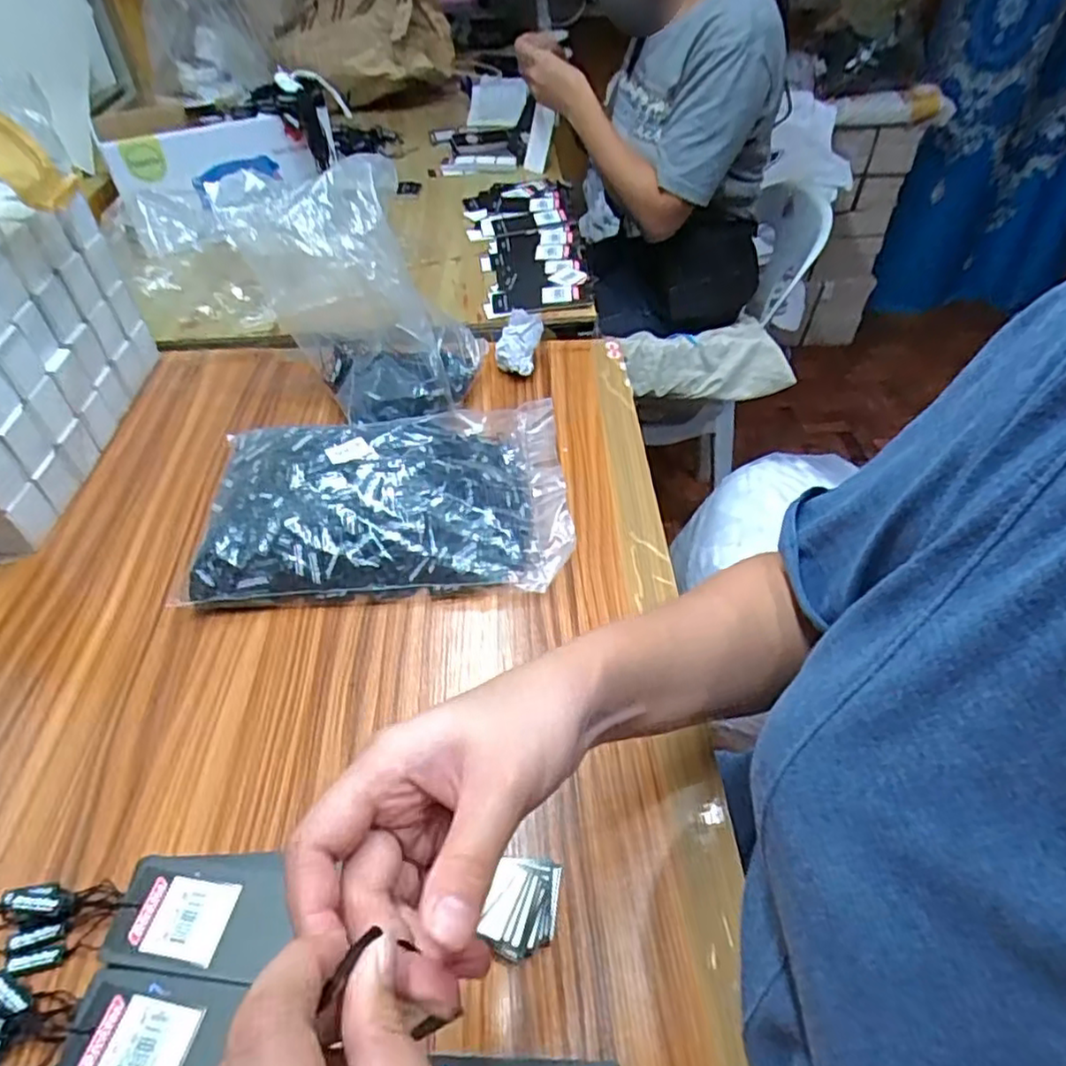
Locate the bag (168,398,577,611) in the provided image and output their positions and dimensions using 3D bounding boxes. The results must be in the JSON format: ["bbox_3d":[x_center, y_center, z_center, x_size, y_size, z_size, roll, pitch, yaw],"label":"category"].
[{"bbox_3d":[-0.110,-0.033,0.533,0.273,0.060,0.181,-4,46,-3],"label":"bag"}]

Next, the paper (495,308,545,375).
[{"bbox_3d":[-0.013,-0.191,0.685,0.038,0.048,0.057,11,48,12],"label":"paper"}]

